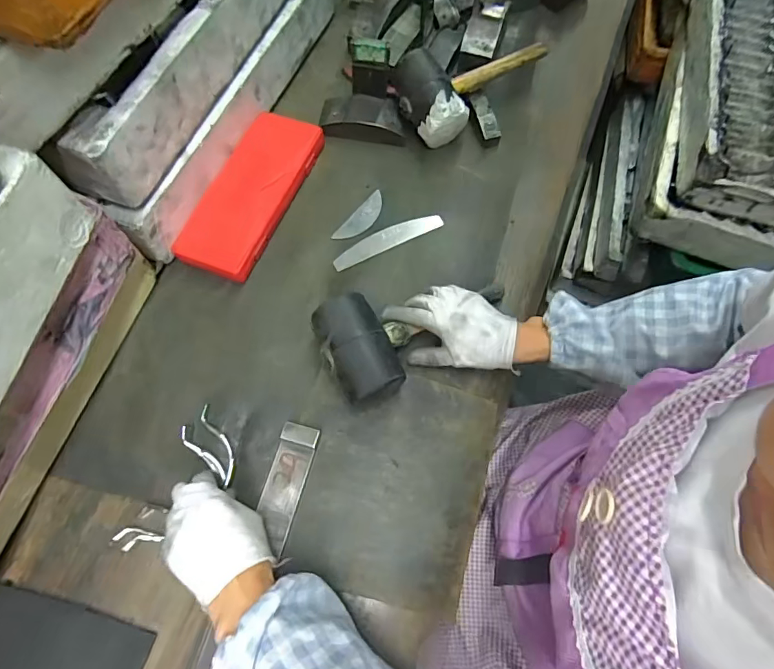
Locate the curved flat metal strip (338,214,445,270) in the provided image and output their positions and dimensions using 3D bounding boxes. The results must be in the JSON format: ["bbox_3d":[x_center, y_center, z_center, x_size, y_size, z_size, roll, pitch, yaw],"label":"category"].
[{"bbox_3d":[0.001,-0.128,0.604,0.155,0.006,0.030,-25,78,-8],"label":"curved flat metal strip"}]

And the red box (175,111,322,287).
[{"bbox_3d":[-0.180,-0.190,0.606,0.104,0.031,0.247,21,69,6],"label":"red box"}]

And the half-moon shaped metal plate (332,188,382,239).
[{"bbox_3d":[-0.033,-0.159,0.621,0.029,0.007,0.091,38,72,13],"label":"half-moon shaped metal plate"}]

